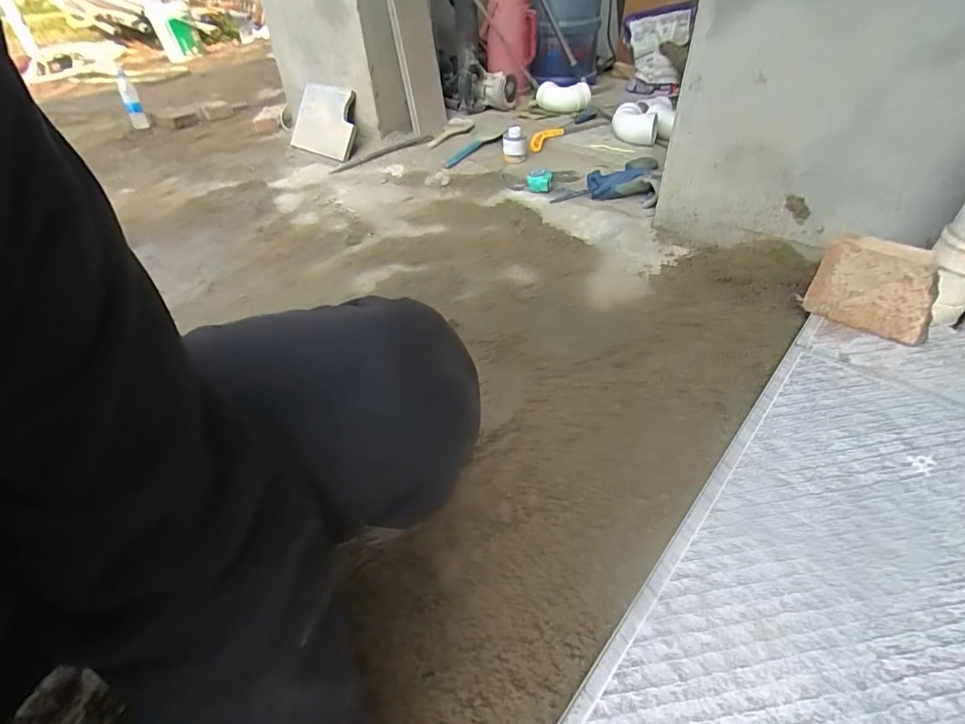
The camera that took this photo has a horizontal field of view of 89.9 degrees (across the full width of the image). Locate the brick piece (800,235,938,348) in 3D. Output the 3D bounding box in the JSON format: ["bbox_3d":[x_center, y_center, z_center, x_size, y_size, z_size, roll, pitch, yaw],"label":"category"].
[{"bbox_3d":[0.549,-0.101,0.676,0.150,0.124,0.039,28,51,29],"label":"brick piece"}]

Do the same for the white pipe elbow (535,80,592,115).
[{"bbox_3d":[0.273,-0.902,1.653,0.187,0.097,0.091,7,44,10],"label":"white pipe elbow"}]

